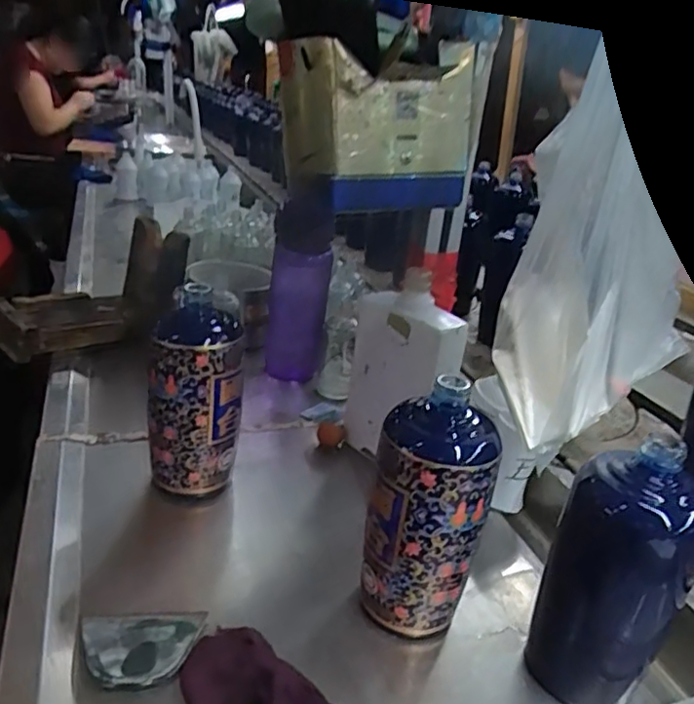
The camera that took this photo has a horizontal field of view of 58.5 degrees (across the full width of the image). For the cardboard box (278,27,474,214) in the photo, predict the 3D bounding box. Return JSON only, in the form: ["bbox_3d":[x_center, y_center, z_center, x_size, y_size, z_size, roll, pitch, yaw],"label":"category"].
[{"bbox_3d":[0.025,-0.212,0.579,0.158,0.138,0.111,-8,26,-25],"label":"cardboard box"}]

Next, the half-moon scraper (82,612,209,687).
[{"bbox_3d":[-0.136,0.195,0.414,0.078,0.013,0.058,-2,24,-13],"label":"half-moon scraper"}]

